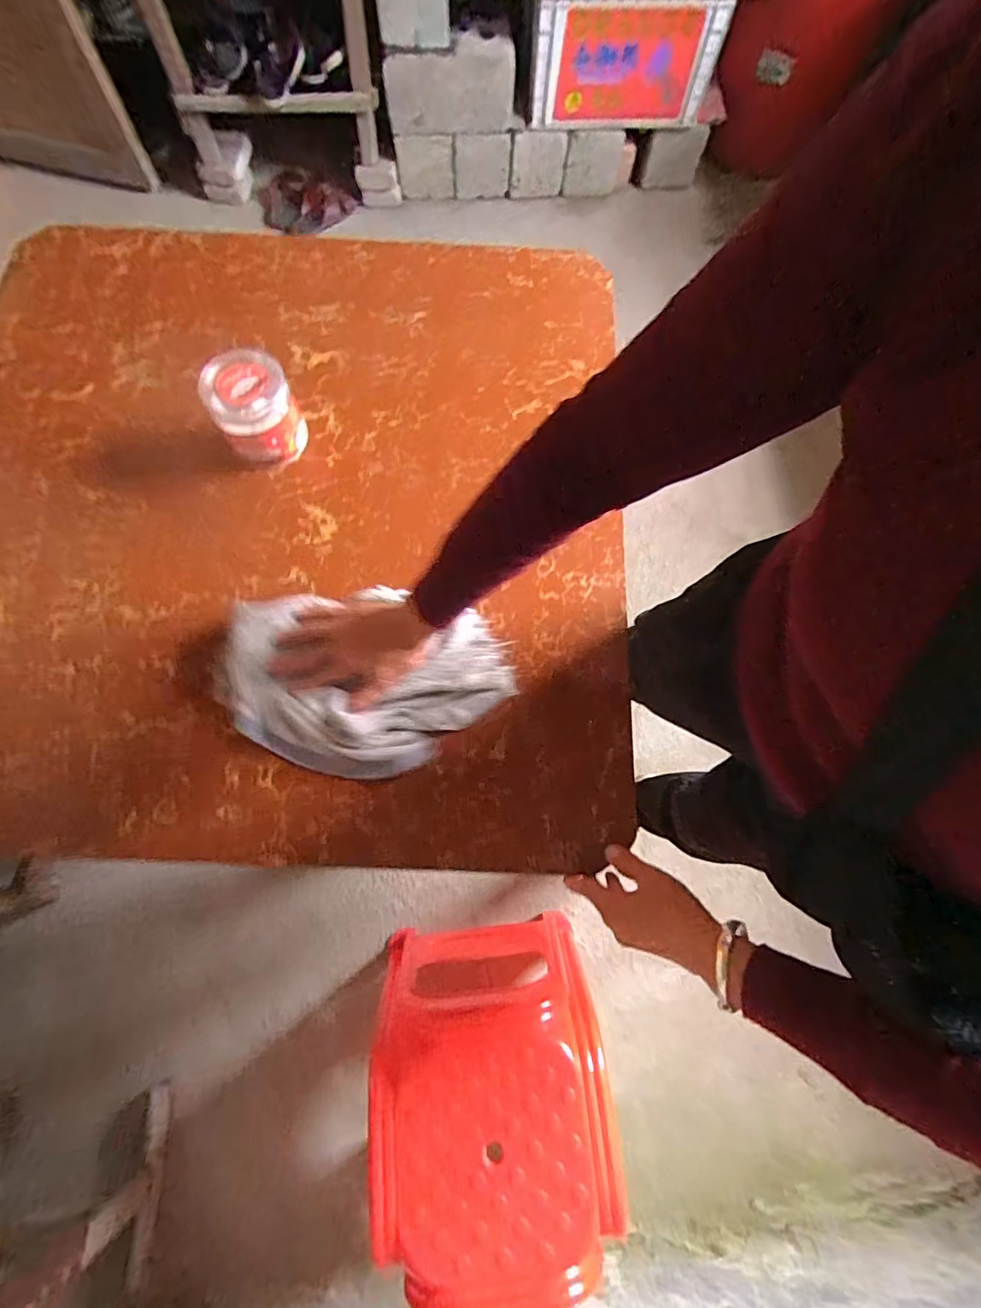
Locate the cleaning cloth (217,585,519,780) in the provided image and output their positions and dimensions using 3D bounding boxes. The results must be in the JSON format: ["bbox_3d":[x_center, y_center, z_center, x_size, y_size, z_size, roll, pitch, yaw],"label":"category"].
[{"bbox_3d":[-0.124,0.025,0.536,0.282,0.027,0.187,12,72,2],"label":"cleaning cloth"}]

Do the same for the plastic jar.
[{"bbox_3d":[-0.259,-0.268,0.593,0.085,0.092,0.079,1,72,-2],"label":"plastic jar"}]

